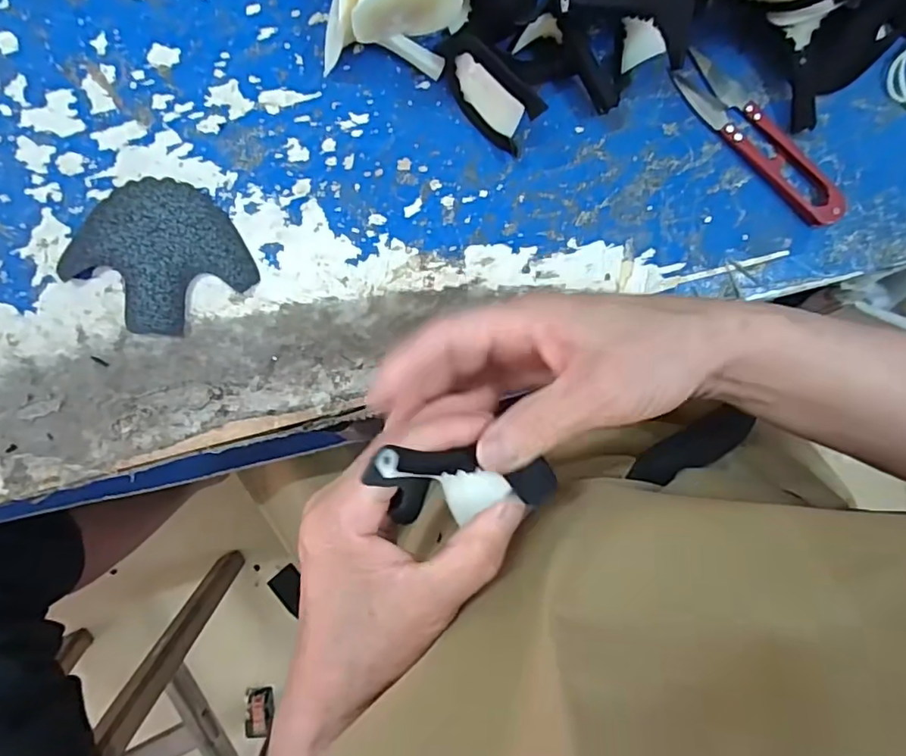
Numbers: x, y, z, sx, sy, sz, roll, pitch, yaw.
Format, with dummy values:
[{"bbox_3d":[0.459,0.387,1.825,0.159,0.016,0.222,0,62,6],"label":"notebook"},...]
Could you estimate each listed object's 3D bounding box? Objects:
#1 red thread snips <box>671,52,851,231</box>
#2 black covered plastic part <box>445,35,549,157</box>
[{"bbox_3d":[0.165,-0.128,0.301,0.114,0.011,0.025,44,91,-4],"label":"red thread snips"},{"bbox_3d":[0.016,-0.141,0.280,0.058,0.043,0.018,45,91,-4],"label":"black covered plastic part"}]

